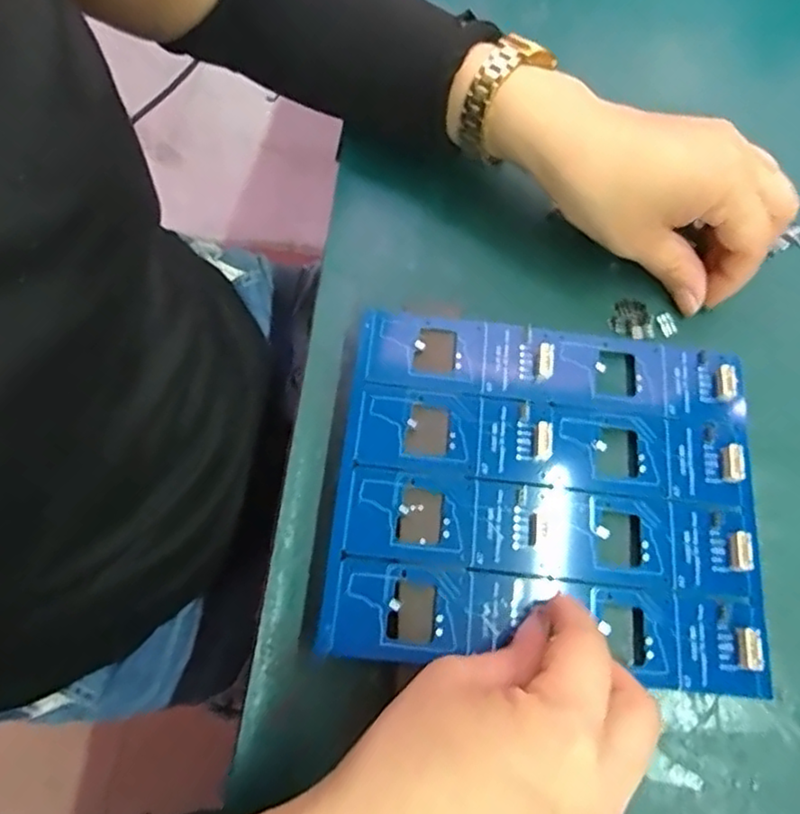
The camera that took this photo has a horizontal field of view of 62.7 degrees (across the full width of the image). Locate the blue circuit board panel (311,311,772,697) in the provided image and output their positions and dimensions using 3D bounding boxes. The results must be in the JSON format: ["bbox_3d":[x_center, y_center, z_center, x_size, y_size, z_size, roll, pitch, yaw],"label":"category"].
[{"bbox_3d":[0.066,0.036,0.296,0.185,0.018,0.155,5,69,3],"label":"blue circuit board panel"}]

